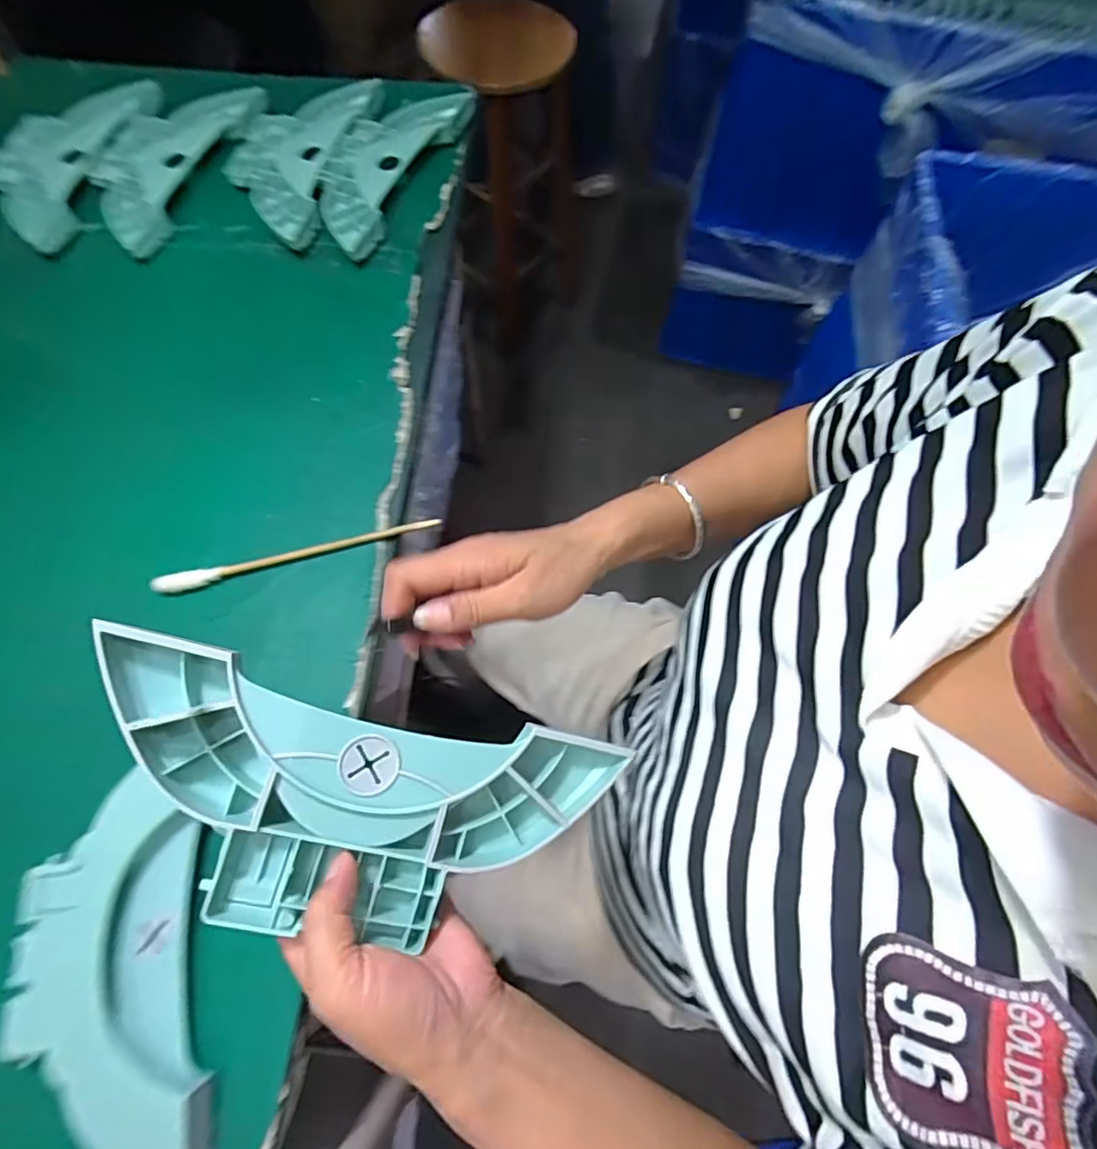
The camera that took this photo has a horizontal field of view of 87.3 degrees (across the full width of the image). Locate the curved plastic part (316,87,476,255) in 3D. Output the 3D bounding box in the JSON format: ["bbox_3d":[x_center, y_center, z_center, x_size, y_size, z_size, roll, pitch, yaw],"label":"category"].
[{"bbox_3d":[-0.175,-0.435,0.608,0.099,0.022,0.249,24,71,7],"label":"curved plastic part"}]

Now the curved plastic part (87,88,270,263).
[{"bbox_3d":[-0.398,-0.436,0.600,0.113,0.022,0.232,23,69,7],"label":"curved plastic part"}]

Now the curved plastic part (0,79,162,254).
[{"bbox_3d":[-0.504,-0.441,0.593,0.117,0.015,0.234,16,68,5],"label":"curved plastic part"}]

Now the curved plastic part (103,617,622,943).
[{"bbox_3d":[-0.092,0.112,0.277,0.243,0.035,0.109,17,69,-12],"label":"curved plastic part"}]

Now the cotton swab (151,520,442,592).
[{"bbox_3d":[-0.195,-0.016,0.456,0.218,0.013,0.012,-14,69,-8],"label":"cotton swab"}]

